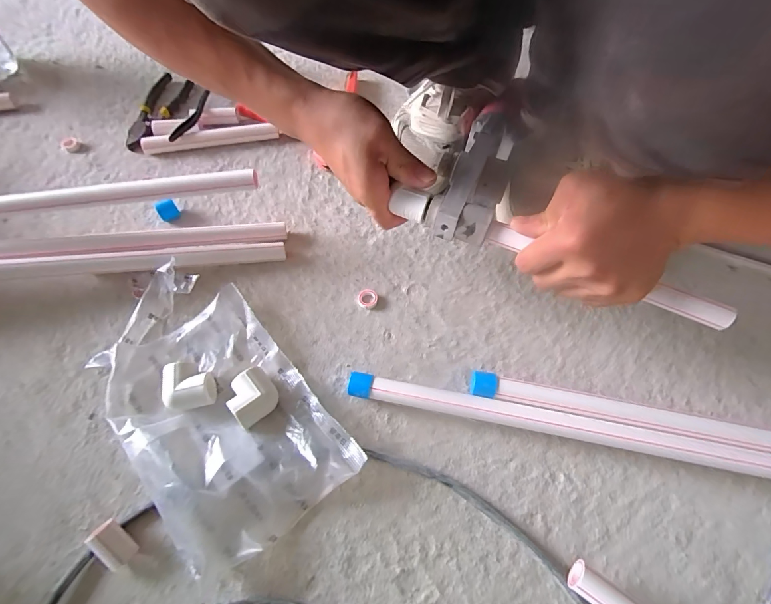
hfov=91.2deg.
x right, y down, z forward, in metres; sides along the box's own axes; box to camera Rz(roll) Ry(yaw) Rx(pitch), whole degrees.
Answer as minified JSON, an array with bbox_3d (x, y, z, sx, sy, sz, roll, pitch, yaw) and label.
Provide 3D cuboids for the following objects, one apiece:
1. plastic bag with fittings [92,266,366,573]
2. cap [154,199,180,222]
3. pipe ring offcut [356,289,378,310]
[{"bbox_3d":[-0.161,0.085,0.341,0.149,0.033,0.262,-37,69,-18],"label":"plastic bag with fittings"},{"bbox_3d":[-0.256,-0.107,0.443,0.020,0.022,0.019,0,62,-1],"label":"cap"},{"bbox_3d":[-0.020,-0.003,0.407,0.022,0.005,0.022,0,62,-1],"label":"pipe ring offcut"}]

